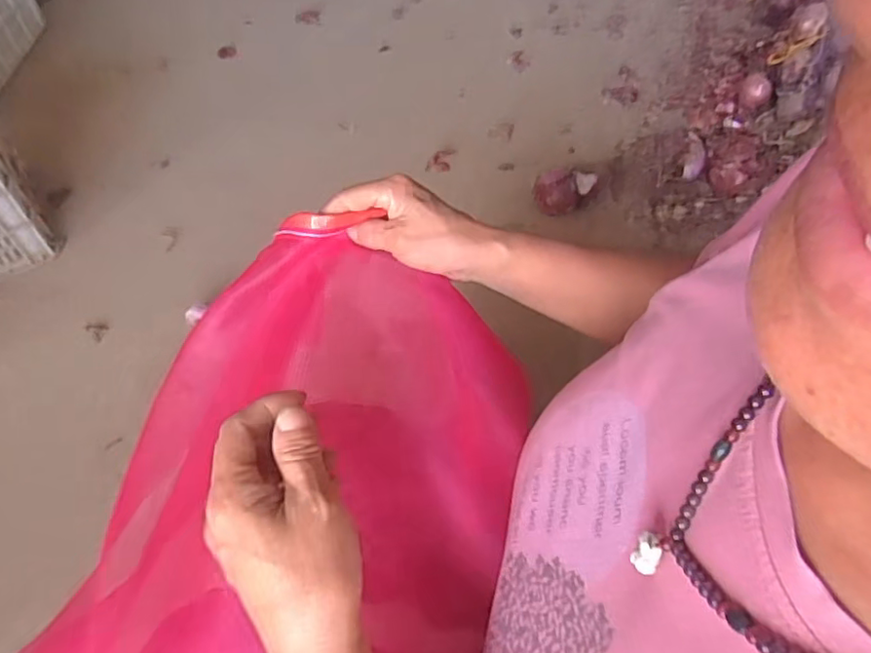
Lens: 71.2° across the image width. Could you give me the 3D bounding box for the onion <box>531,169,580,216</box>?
[{"bbox_3d":[0.238,-0.272,1.224,0.077,0.075,0.077,0,52,0],"label":"onion"}]

